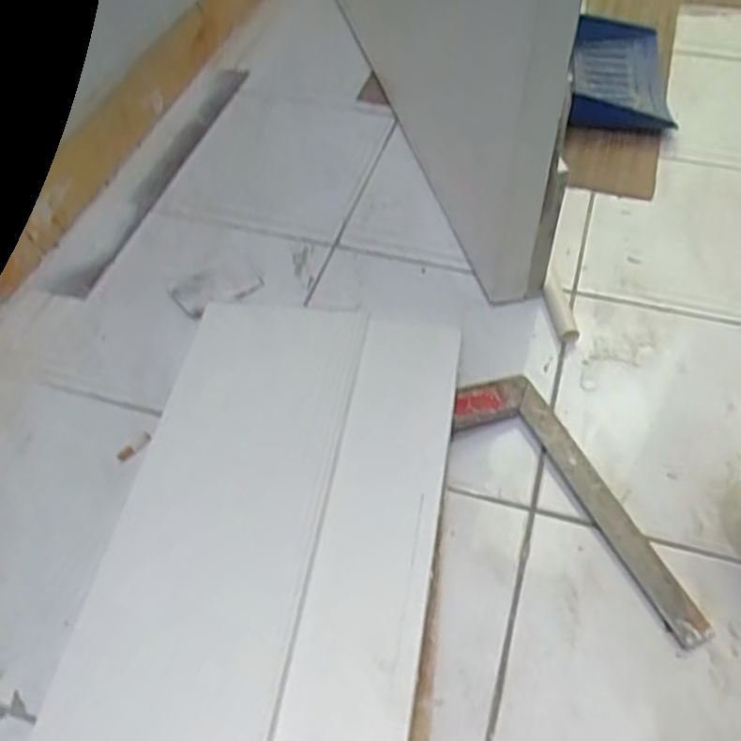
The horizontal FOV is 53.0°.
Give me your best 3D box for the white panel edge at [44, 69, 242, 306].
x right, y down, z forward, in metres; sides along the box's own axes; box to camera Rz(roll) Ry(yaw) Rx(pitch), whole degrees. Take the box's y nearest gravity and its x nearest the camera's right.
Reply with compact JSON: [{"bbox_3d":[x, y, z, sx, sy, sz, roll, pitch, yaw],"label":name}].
[{"bbox_3d":[-0.297,-0.284,1.024,0.069,0.013,0.491,13,53,11],"label":"white panel edge"}]

